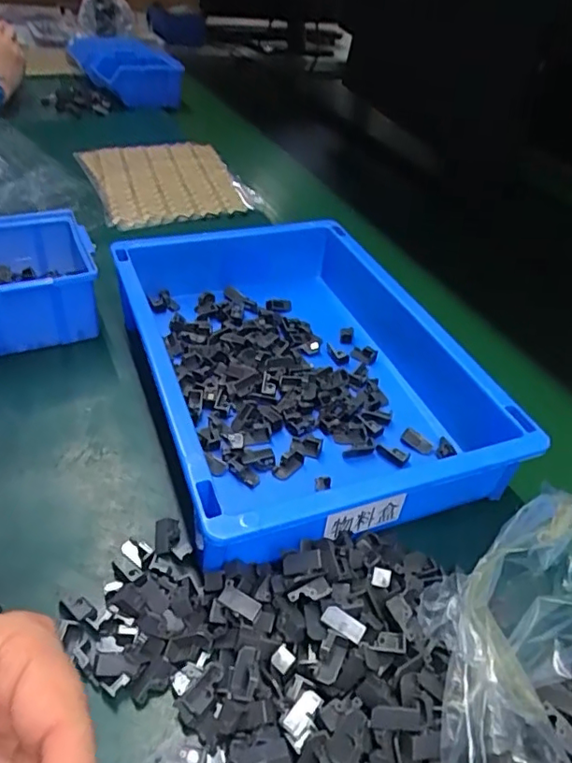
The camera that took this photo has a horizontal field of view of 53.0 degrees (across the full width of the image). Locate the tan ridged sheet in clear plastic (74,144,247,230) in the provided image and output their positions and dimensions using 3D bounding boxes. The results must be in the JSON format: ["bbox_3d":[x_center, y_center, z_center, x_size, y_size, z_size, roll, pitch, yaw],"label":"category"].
[{"bbox_3d":[-0.153,-0.248,0.712,0.169,0.020,0.192,-15,45,-19],"label":"tan ridged sheet in clear plastic"}]

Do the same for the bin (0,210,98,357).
[{"bbox_3d":[-0.223,-0.077,0.473,0.122,0.074,0.110,-10,42,-22],"label":"bin"}]

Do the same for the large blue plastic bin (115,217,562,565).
[{"bbox_3d":[0.007,-0.019,0.426,0.212,0.064,0.295,-13,45,-17],"label":"large blue plastic bin"}]

